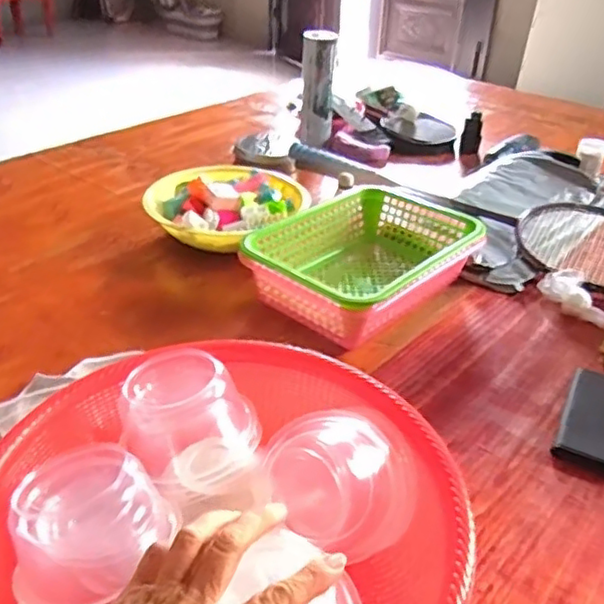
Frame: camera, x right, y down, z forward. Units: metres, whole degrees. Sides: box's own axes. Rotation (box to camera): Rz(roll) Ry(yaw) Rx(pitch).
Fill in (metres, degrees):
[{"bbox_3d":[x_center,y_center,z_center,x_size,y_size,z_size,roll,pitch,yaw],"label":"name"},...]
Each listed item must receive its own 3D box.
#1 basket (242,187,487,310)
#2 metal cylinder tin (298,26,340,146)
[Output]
[{"bbox_3d":[0.091,-0.056,0.884,0.230,0.092,0.310,25,40,31],"label":"basket"},{"bbox_3d":[0.033,-0.441,1.325,0.071,0.217,0.067,2,34,1],"label":"metal cylinder tin"}]

